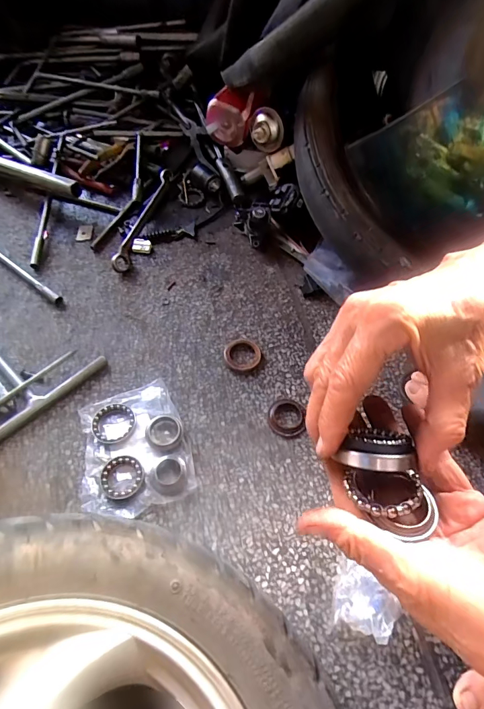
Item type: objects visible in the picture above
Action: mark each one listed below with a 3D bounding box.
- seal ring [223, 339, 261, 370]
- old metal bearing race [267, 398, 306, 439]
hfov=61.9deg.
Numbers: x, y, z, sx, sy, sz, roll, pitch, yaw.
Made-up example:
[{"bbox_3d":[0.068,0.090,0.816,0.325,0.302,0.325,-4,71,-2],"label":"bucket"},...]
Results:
[{"bbox_3d":[0.001,-0.001,0.509,0.046,0.009,0.048,2,56,-2],"label":"seal ring"},{"bbox_3d":[0.051,0.072,0.463,0.042,0.007,0.047,5,56,0],"label":"old metal bearing race"}]

